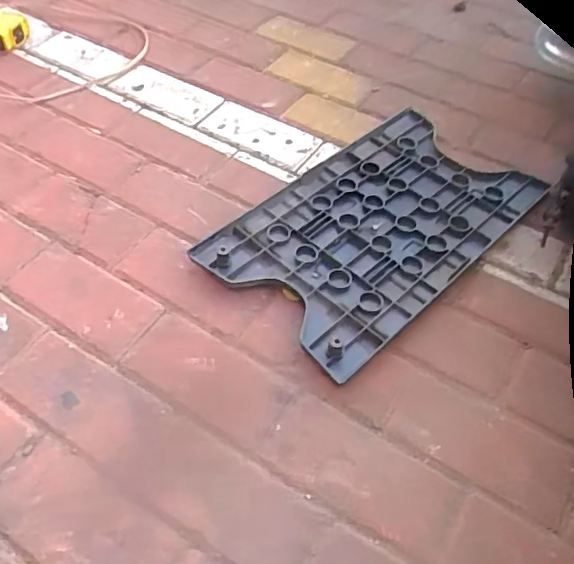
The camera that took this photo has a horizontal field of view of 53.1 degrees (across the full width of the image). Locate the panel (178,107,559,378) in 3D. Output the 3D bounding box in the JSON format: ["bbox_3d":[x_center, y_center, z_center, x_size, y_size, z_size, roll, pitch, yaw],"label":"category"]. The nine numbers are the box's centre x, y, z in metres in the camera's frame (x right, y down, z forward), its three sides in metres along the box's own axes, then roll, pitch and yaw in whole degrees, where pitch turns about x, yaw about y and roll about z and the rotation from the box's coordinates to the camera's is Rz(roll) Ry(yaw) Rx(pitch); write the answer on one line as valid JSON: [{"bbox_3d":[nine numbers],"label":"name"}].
[{"bbox_3d":[0.126,-0.082,0.786,0.260,0.028,0.444,38,59,24],"label":"panel"}]

